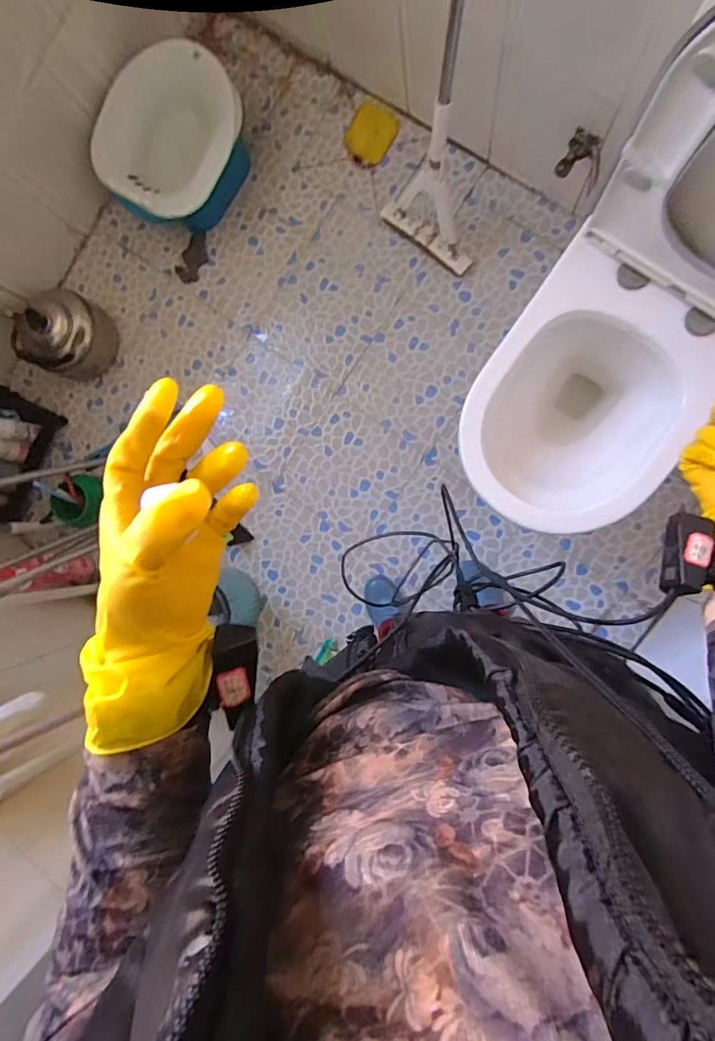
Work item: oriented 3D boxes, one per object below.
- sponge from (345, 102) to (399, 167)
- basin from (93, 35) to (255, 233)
[{"bbox_3d":[0.034,-0.999,1.242,0.132,0.023,0.124,40,98,5],"label":"sponge"},{"bbox_3d":[-0.465,-0.954,1.235,0.377,0.210,0.314,-45,84,9],"label":"basin"}]

